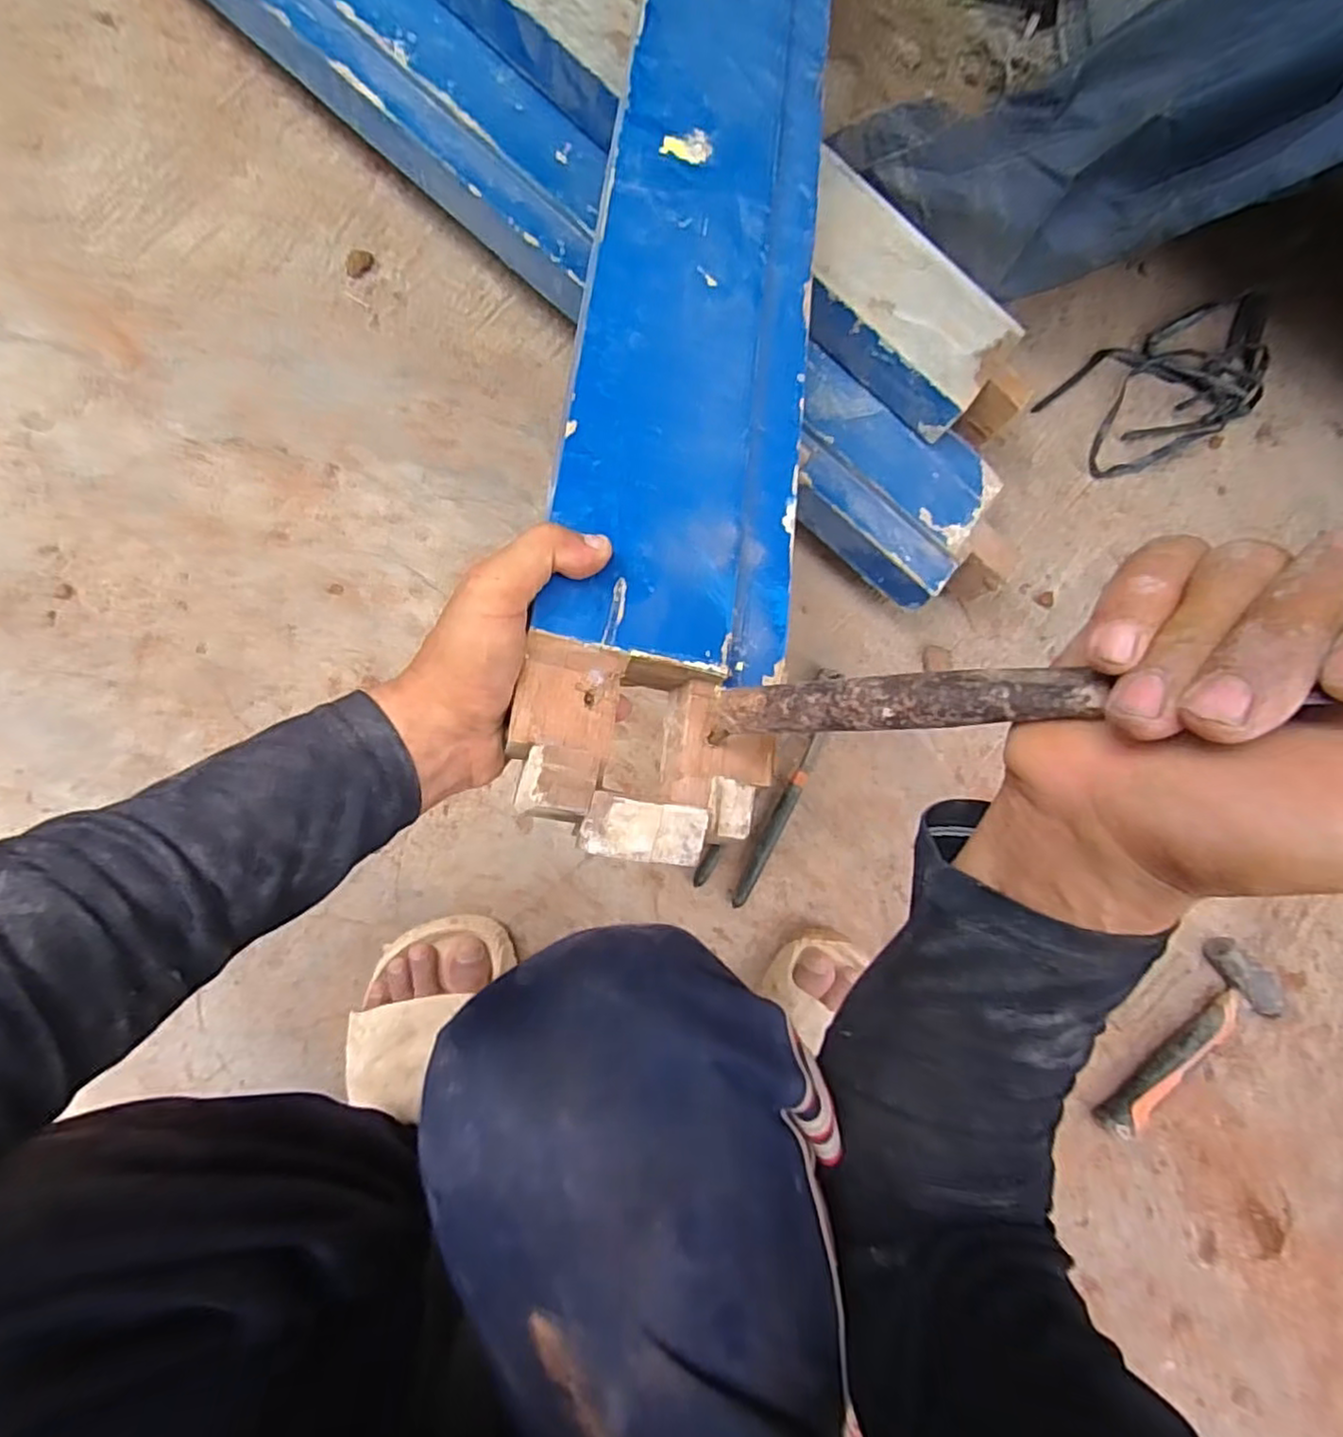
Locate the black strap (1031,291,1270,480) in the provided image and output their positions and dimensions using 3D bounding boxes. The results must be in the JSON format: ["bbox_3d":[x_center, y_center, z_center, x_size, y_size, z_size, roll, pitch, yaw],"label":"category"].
[{"bbox_3d":[0.480,-0.317,0.661,0.244,0.024,0.113,-27,91,-6],"label":"black strap"}]

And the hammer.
[{"bbox_3d":[0.486,0.312,0.652,0.091,0.035,0.208,41,85,-4],"label":"hammer"}]

